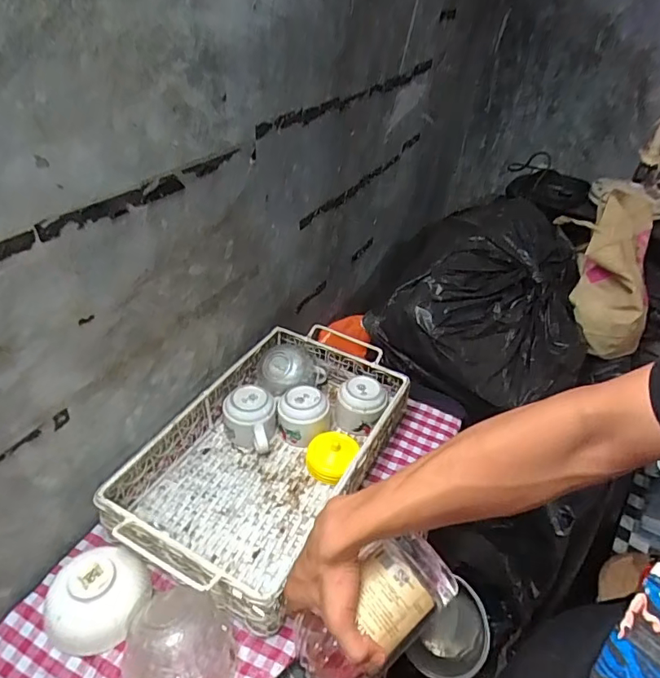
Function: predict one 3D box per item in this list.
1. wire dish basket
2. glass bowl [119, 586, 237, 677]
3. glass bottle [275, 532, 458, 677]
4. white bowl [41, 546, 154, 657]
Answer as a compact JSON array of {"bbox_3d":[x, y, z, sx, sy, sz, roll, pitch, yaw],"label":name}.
[{"bbox_3d":[-0.085,0.159,0.706,0.259,0.089,0.430,21,40,20],"label":"wire dish basket"},{"bbox_3d":[-0.154,0.318,0.506,0.102,0.074,0.098,4,37,-3],"label":"glass bowl"},{"bbox_3d":[0.025,0.271,0.456,0.202,0.062,0.070,-38,50,-10],"label":"glass bottle"},{"bbox_3d":[-0.261,0.283,0.545,0.109,0.058,0.099,8,37,3],"label":"white bowl"}]

